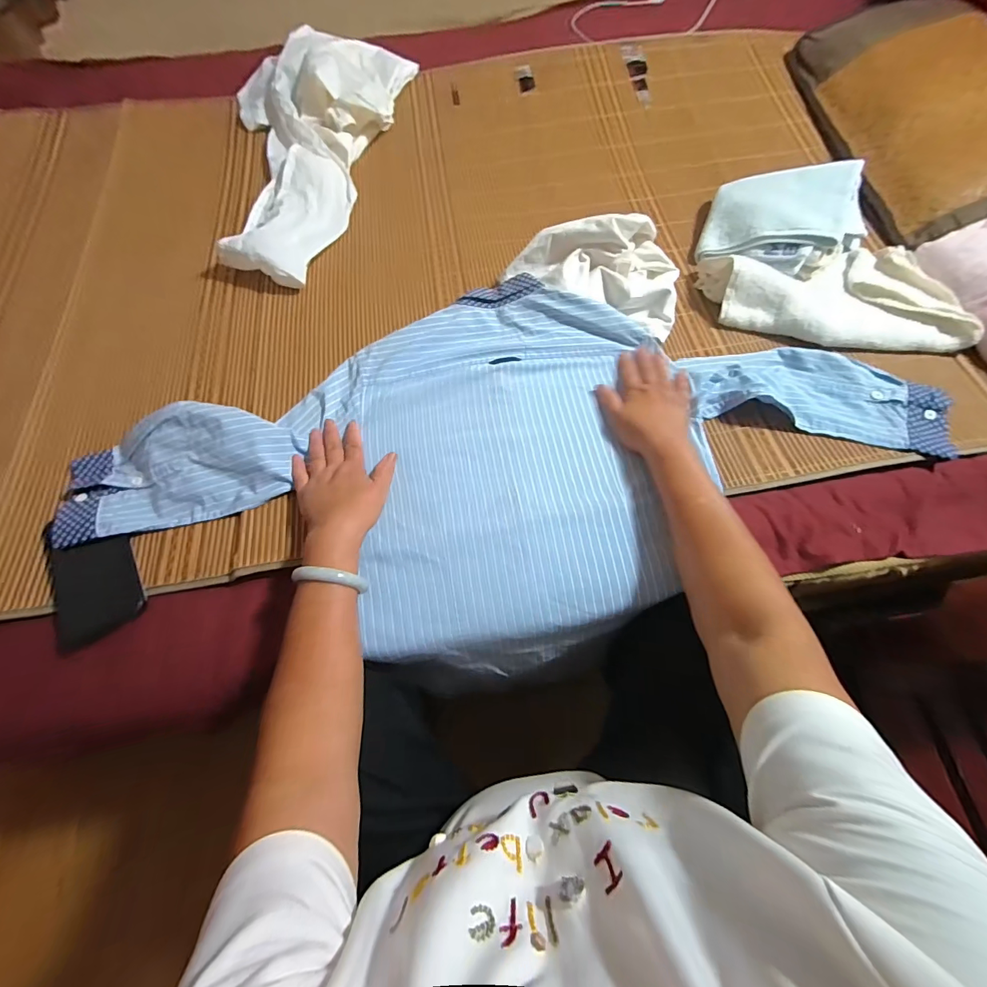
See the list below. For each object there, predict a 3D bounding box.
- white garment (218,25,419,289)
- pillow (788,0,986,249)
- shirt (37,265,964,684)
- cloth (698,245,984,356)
[{"bbox_3d":[-0.371,-0.621,0.728,0.310,0.065,0.603,10,69,5],"label":"white garment"},{"bbox_3d":[0.752,-0.674,0.714,0.310,0.092,0.567,-6,68,-2],"label":"pillow"},{"bbox_3d":[0.010,-0.023,0.554,0.945,0.166,0.471,-24,70,-8],"label":"shirt"},{"bbox_3d":[0.479,-0.283,0.590,0.324,0.034,0.168,4,68,2],"label":"cloth"}]

